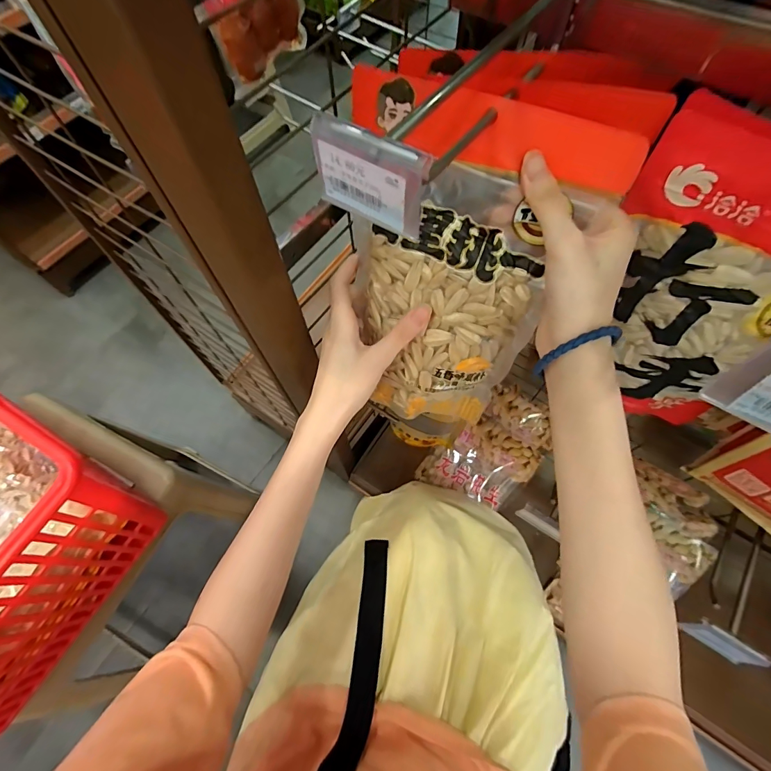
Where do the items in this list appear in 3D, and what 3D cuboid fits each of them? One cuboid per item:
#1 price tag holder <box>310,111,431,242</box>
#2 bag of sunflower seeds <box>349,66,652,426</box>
[{"bbox_3d":[-0.006,-0.081,0.156,0.049,0.035,0.008,31,71,16],"label":"price tag holder"},{"bbox_3d":[0.043,-0.073,0.304,0.161,0.242,0.030,20,38,8],"label":"bag of sunflower seeds"}]

